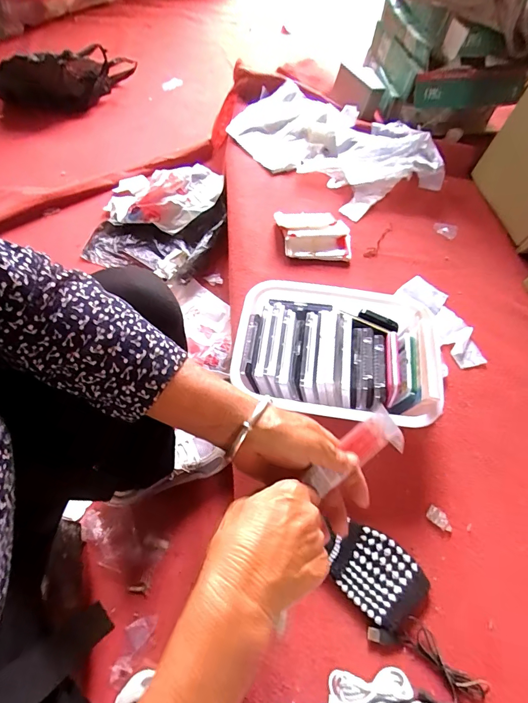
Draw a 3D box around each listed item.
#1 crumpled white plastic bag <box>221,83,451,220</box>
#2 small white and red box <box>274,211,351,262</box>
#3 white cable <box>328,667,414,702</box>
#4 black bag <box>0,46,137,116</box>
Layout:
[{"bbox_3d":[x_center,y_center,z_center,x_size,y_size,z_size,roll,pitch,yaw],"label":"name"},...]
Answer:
[{"bbox_3d":[0.158,-0.471,0.856,0.463,0.068,0.262,38,65,18],"label":"crumpled white plastic bag"},{"bbox_3d":[0.094,-0.229,0.738,0.138,0.030,0.110,3,59,-2],"label":"small white and red box"},{"bbox_3d":[0.114,0.366,0.403,0.089,0.027,0.043,2,60,-3],"label":"white cable"},{"bbox_3d":[-0.615,-0.858,1.198,0.415,0.162,0.141,-28,66,-17],"label":"black bag"}]

